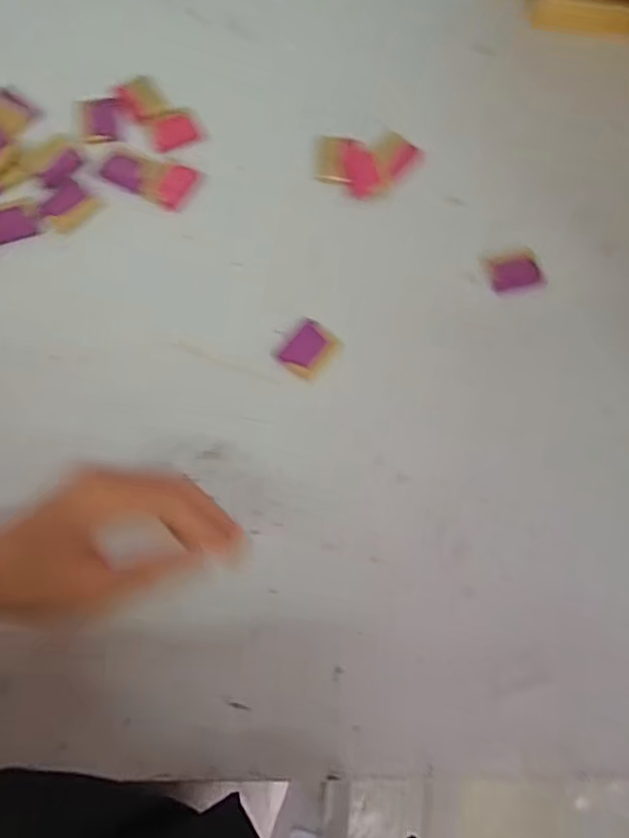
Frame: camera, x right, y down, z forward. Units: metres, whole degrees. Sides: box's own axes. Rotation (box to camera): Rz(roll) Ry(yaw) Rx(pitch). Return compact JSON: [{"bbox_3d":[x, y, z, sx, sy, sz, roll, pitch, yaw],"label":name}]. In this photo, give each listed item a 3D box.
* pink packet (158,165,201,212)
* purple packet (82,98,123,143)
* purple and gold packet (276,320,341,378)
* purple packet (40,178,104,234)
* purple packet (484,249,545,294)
[{"bbox_3d":[-0.107,-0.181,0.486,0.021,0.004,0.037,26,83,-9],"label":"pink packet"},{"bbox_3d":[-0.169,-0.238,0.493,0.029,0.004,0.044,-8,73,-8],"label":"purple packet"},{"bbox_3d":[-0.005,-0.050,0.442,0.032,0.004,0.037,38,72,7],"label":"purple and gold packet"},{"bbox_3d":[-0.187,-0.162,0.473,0.032,0.006,0.039,40,72,7],"label":"purple packet"},{"bbox_3d":[0.154,-0.113,0.470,0.042,0.014,0.028,-3,72,-7],"label":"purple packet"}]

